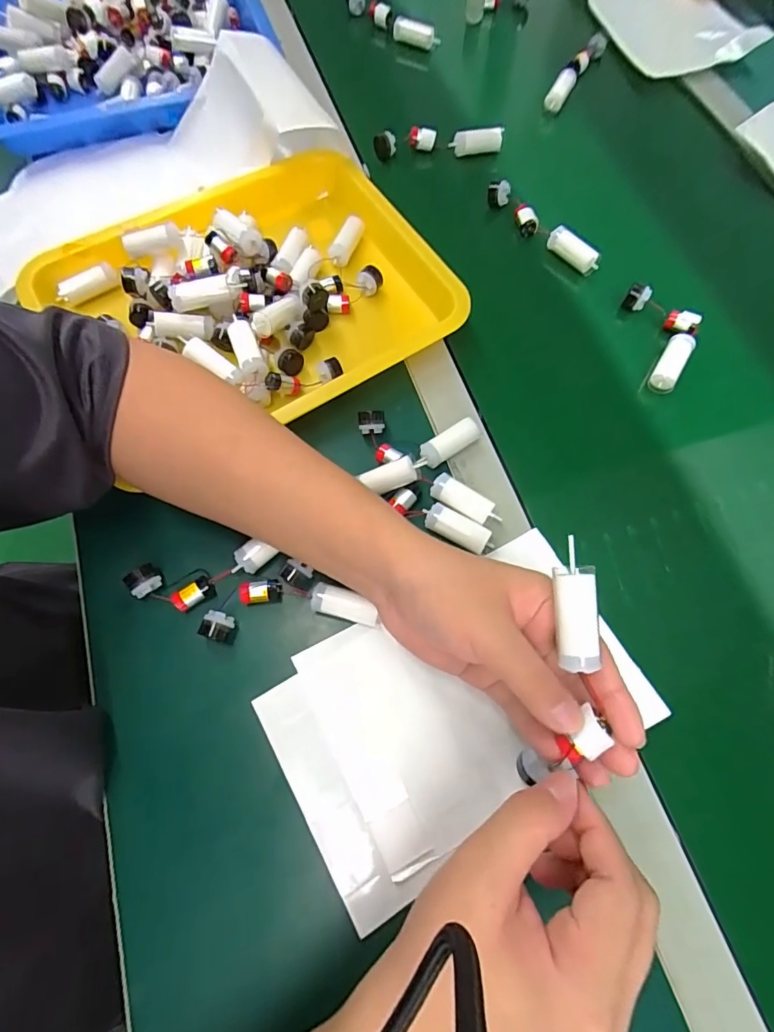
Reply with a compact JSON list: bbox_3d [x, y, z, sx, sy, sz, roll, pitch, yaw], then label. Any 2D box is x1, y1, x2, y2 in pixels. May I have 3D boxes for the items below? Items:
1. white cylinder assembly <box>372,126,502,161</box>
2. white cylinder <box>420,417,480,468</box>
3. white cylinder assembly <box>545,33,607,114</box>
[{"bbox_3d":[0.056,-0.404,0.517,0.138,0.029,0.019,-1,69,-1],"label":"white cylinder assembly"},{"bbox_3d":[0.051,-0.058,0.385,0.050,0.016,0.018,-32,72,-12],"label":"white cylinder"},{"bbox_3d":[0.225,-0.533,0.577,0.029,0.027,0.128,31,79,13],"label":"white cylinder assembly"}]

